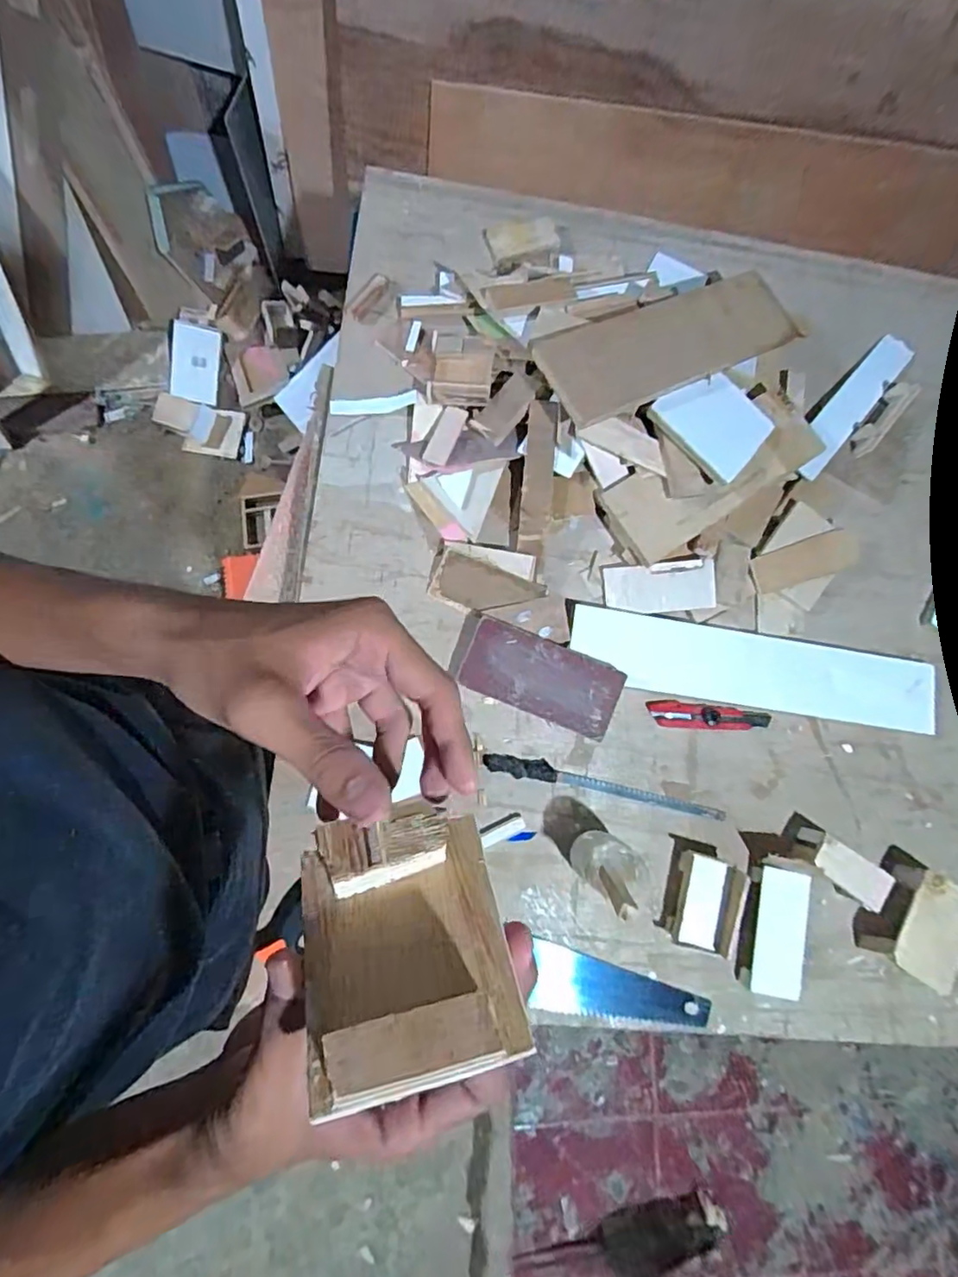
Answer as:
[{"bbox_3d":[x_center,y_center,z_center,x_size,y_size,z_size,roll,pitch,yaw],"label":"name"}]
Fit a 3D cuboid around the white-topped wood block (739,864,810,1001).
[{"bbox_3d":[0.365,0.358,0.723,0.067,0.025,0.142,15,77,-4],"label":"white-topped wood block"}]

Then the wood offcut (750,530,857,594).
[{"bbox_3d":[0.441,-0.104,0.803,0.133,0.014,0.054,-20,77,7],"label":"wood offcut"}]

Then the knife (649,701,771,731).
[{"bbox_3d":[0.301,0.103,0.770,0.160,0.014,0.033,5,78,-6],"label":"knife"}]

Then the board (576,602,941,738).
[{"bbox_3d":[0.361,0.043,0.773,0.487,0.014,0.100,9,80,-4],"label":"board"}]

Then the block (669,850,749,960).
[{"bbox_3d":[0.276,0.318,0.706,0.069,0.062,0.106,17,77,-3],"label":"block"}]

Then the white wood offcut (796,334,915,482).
[{"bbox_3d":[0.550,-0.346,0.864,0.056,0.016,0.329,44,71,0],"label":"white wood offcut"}]

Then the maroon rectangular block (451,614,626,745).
[{"bbox_3d":[0.070,0.046,0.732,0.207,0.026,0.093,23,77,-2],"label":"maroon rectangular block"}]

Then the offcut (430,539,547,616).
[{"bbox_3d":[0.010,-0.074,0.759,0.144,0.033,0.081,10,78,-5],"label":"offcut"}]

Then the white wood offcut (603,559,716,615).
[{"bbox_3d":[0.241,-0.067,0.783,0.147,0.011,0.064,-5,94,-5],"label":"white wood offcut"}]

